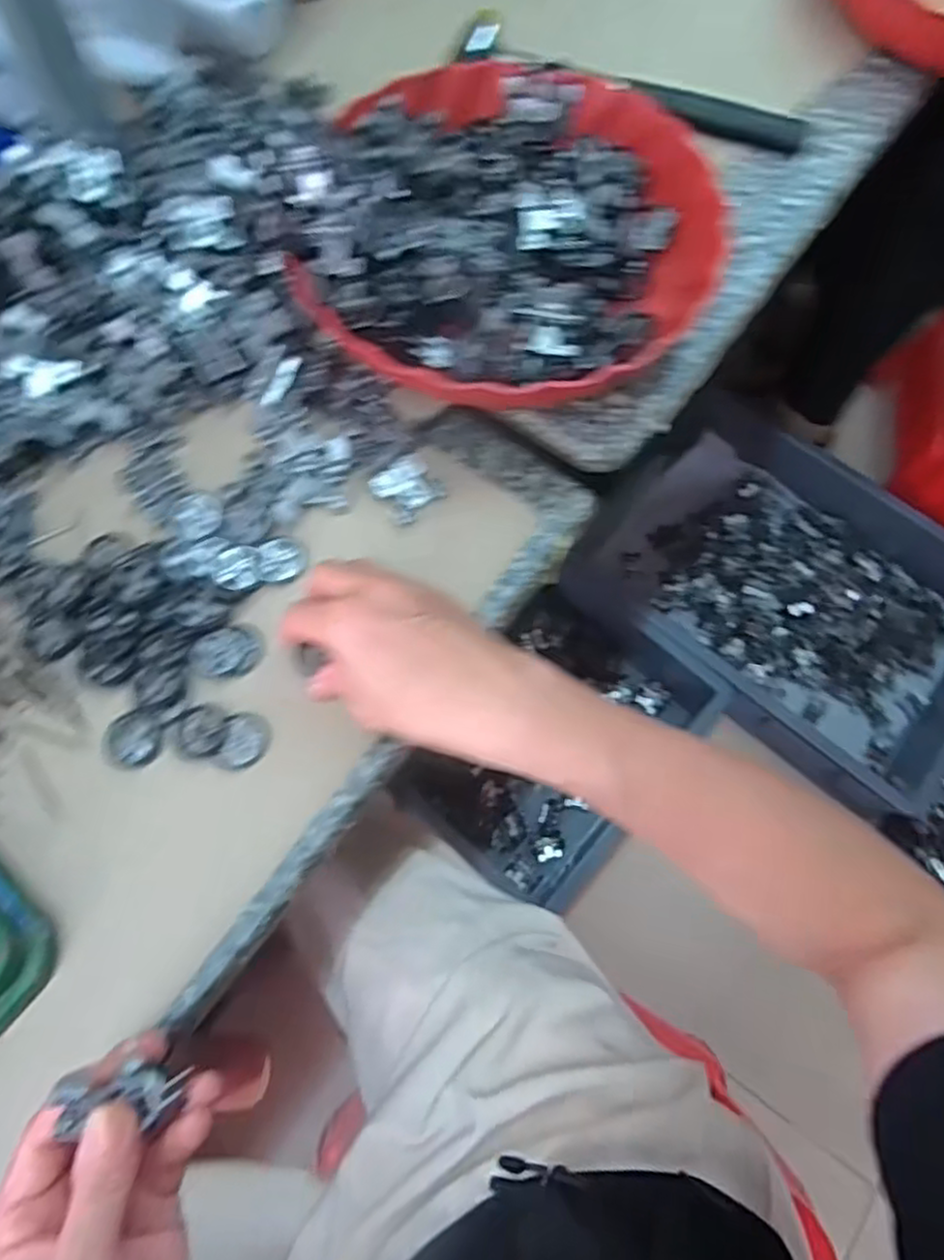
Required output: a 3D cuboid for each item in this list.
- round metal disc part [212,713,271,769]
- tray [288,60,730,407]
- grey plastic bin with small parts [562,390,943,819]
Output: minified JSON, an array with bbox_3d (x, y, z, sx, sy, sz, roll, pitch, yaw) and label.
[{"bbox_3d":[-0.116,0.057,0.363,0.023,0.005,0.029,17,71,5],"label":"round metal disc part"},{"bbox_3d":[0.026,-0.233,0.403,0.227,0.061,0.243,15,70,4],"label":"tray"},{"bbox_3d":[0.495,-0.075,1.118,0.614,0.121,0.459,37,73,11],"label":"grey plastic bin with small parts"}]

